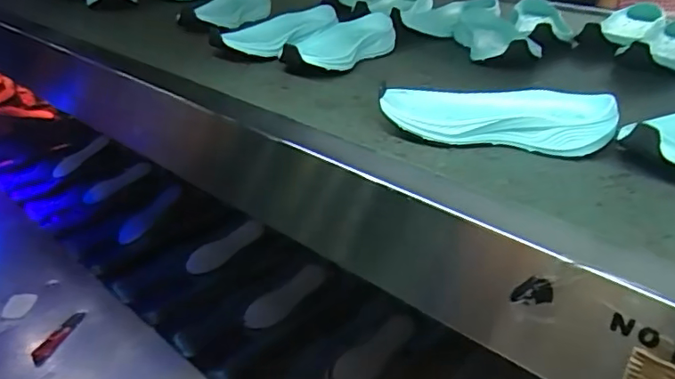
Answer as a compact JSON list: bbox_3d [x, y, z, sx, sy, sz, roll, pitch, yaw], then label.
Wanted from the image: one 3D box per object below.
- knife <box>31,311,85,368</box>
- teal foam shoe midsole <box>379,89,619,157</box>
[{"bbox_3d":[-0.428,0.227,0.836,0.026,0.012,0.102,10,31,15],"label":"knife"},{"bbox_3d":[0.135,-0.066,0.472,0.184,0.032,0.075,10,31,15],"label":"teal foam shoe midsole"}]

